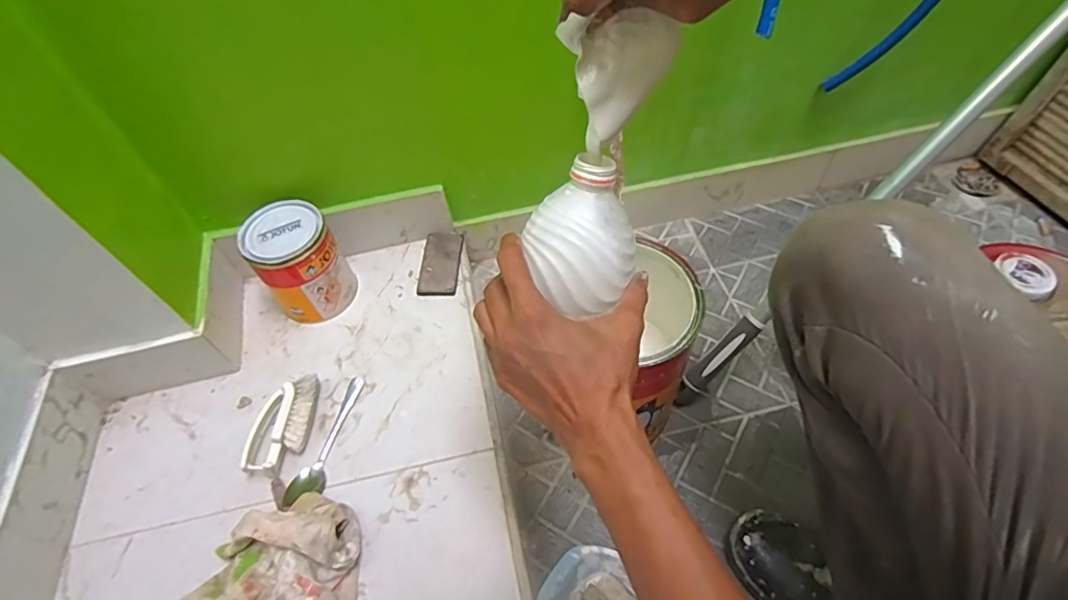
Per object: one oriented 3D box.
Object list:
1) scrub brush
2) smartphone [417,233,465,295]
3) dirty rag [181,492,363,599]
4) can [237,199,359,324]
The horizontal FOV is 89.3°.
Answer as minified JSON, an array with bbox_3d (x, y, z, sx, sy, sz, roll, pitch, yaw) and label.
[{"bbox_3d":[-0.298,0.149,0.659,0.063,0.040,0.129,8,56,10],"label":"scrub brush"},{"bbox_3d":[-0.140,-0.055,0.808,0.057,0.008,0.116,0,55,4],"label":"smartphone"},{"bbox_3d":[-0.269,0.287,0.535,0.191,0.078,0.149,-27,57,-14],"label":"dirty rag"},{"bbox_3d":[-0.315,-0.049,0.742,0.106,0.137,0.102,-2,55,3],"label":"can"}]

